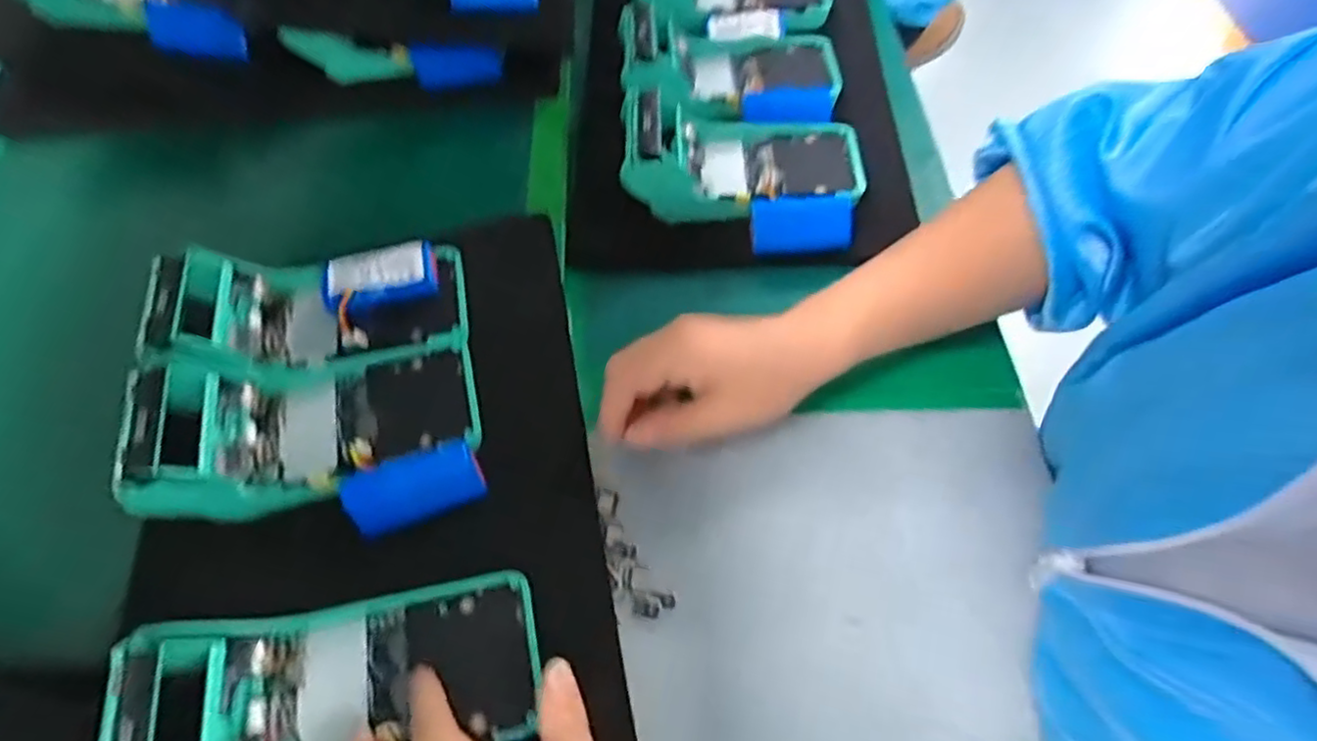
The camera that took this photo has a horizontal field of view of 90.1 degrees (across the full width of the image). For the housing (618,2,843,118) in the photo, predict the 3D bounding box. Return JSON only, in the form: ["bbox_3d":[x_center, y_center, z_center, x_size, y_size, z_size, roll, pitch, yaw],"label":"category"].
[{"bbox_3d":[0.057,-0.248,0.507,0.170,0.057,0.095,-8,55,1],"label":"housing"}]

